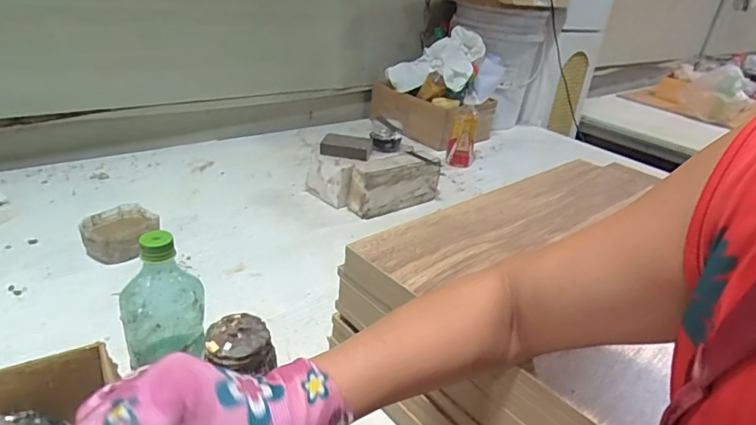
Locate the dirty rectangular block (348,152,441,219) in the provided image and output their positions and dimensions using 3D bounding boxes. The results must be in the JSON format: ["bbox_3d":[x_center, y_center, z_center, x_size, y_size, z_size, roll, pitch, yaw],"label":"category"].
[{"bbox_3d":[0.034,-0.061,1.029,0.213,0.104,0.072,-16,35,-39],"label":"dirty rectangular block"}]

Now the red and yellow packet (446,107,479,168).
[{"bbox_3d":[0.226,-0.196,1.279,0.072,0.153,0.047,12,27,8],"label":"red and yellow packet"}]

